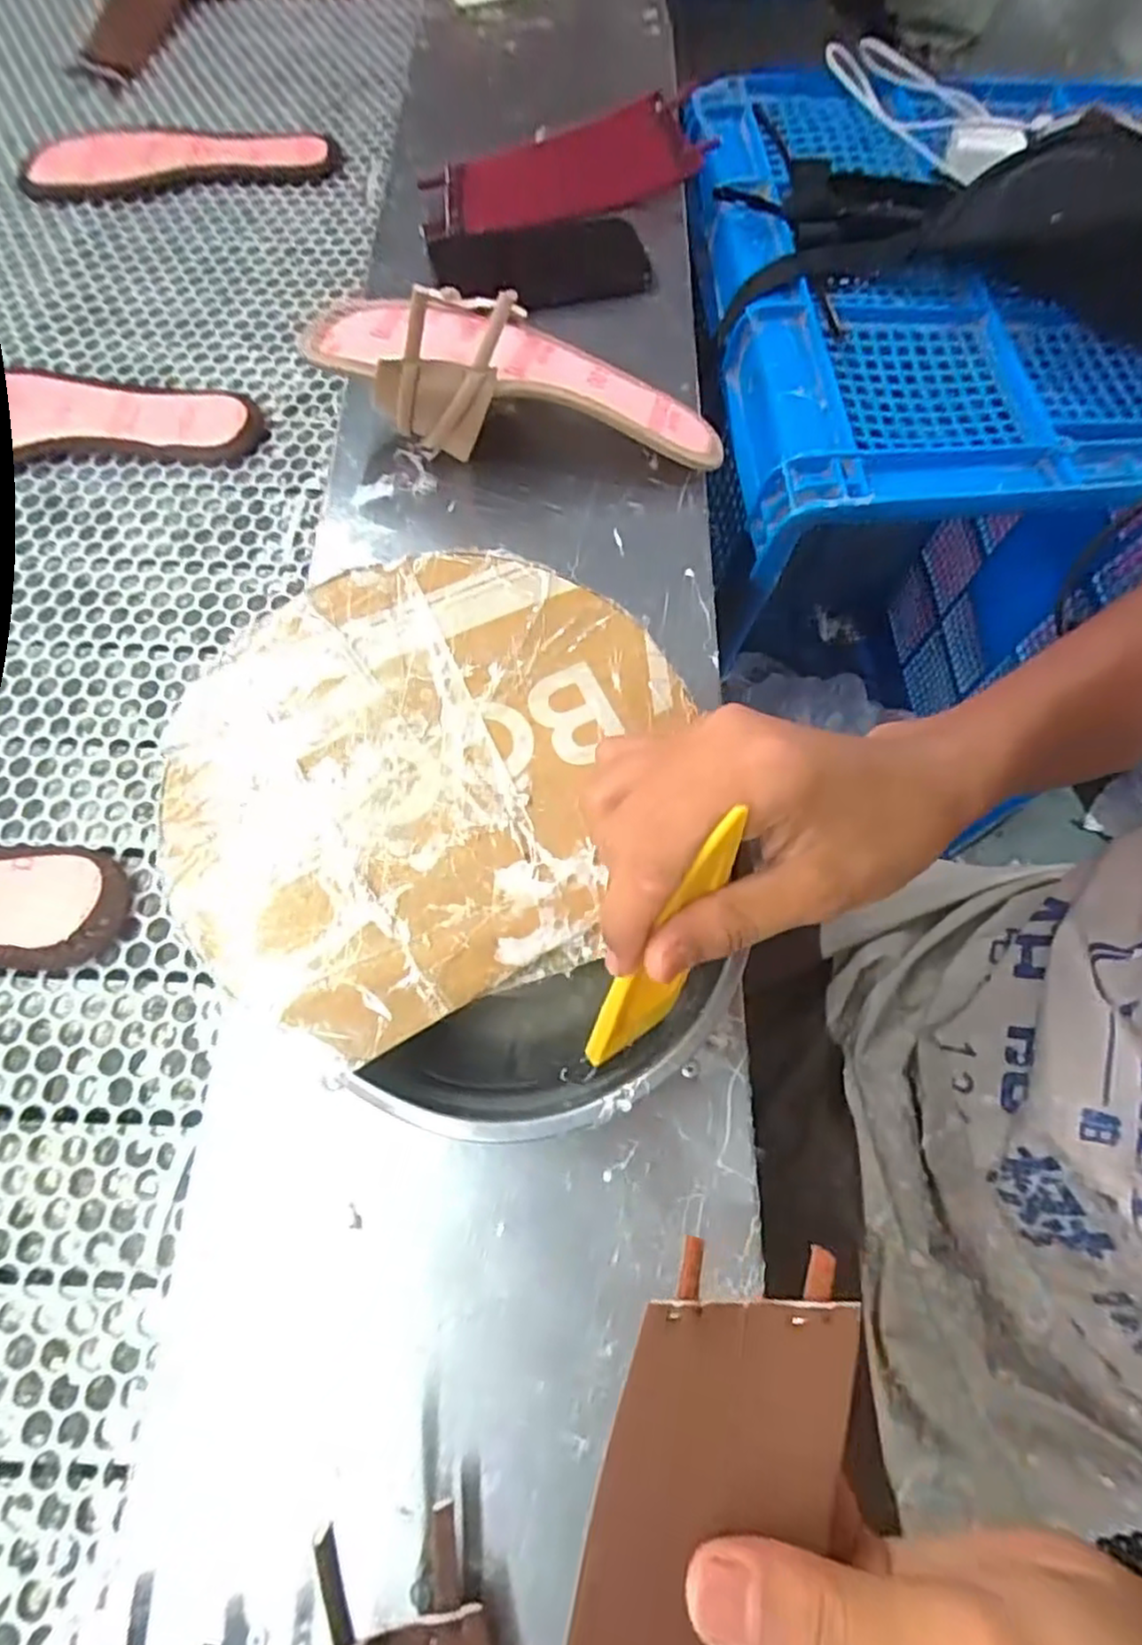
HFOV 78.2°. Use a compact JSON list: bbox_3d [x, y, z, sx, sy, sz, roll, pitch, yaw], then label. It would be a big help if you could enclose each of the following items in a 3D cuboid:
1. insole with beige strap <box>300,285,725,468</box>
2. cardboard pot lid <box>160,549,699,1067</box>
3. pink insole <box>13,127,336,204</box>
[{"bbox_3d":[-0.026,-0.271,0.419,0.253,0.077,0.093,6,68,-12],"label":"insole with beige strap"},{"bbox_3d":[-0.059,-0.026,0.299,0.215,0.007,0.196,0,69,-1],"label":"cardboard pot lid"},{"bbox_3d":[-0.321,-0.550,0.580,0.244,0.018,0.075,-10,69,-5],"label":"pink insole"}]

